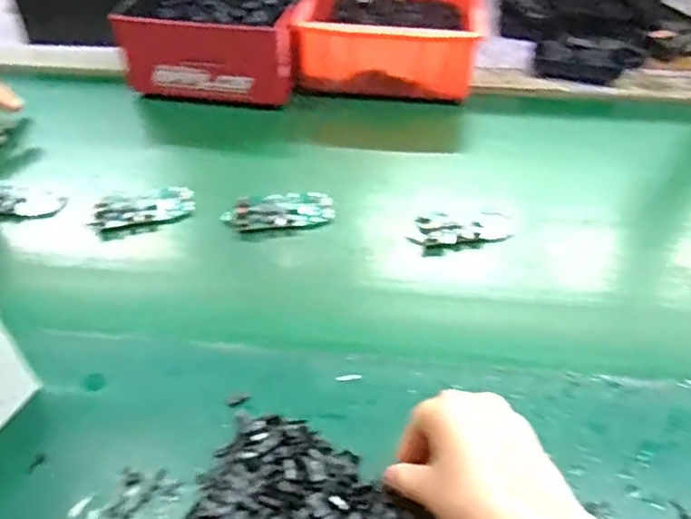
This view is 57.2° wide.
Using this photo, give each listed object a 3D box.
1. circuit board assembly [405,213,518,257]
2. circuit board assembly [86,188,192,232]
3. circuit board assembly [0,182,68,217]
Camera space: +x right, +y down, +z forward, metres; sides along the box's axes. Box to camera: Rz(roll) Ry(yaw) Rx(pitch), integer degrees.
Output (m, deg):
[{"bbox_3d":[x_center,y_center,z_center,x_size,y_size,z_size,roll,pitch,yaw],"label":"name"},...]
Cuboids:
[{"bbox_3d":[0.107,-0.028,0.587,0.096,0.019,0.042,-6,47,-5],"label":"circuit board assembly"},{"bbox_3d":[-0.191,-0.048,0.602,0.093,0.018,0.031,-15,48,-13],"label":"circuit board assembly"},{"bbox_3d":[-0.319,-0.060,0.611,0.093,0.016,0.041,4,47,5],"label":"circuit board assembly"}]

